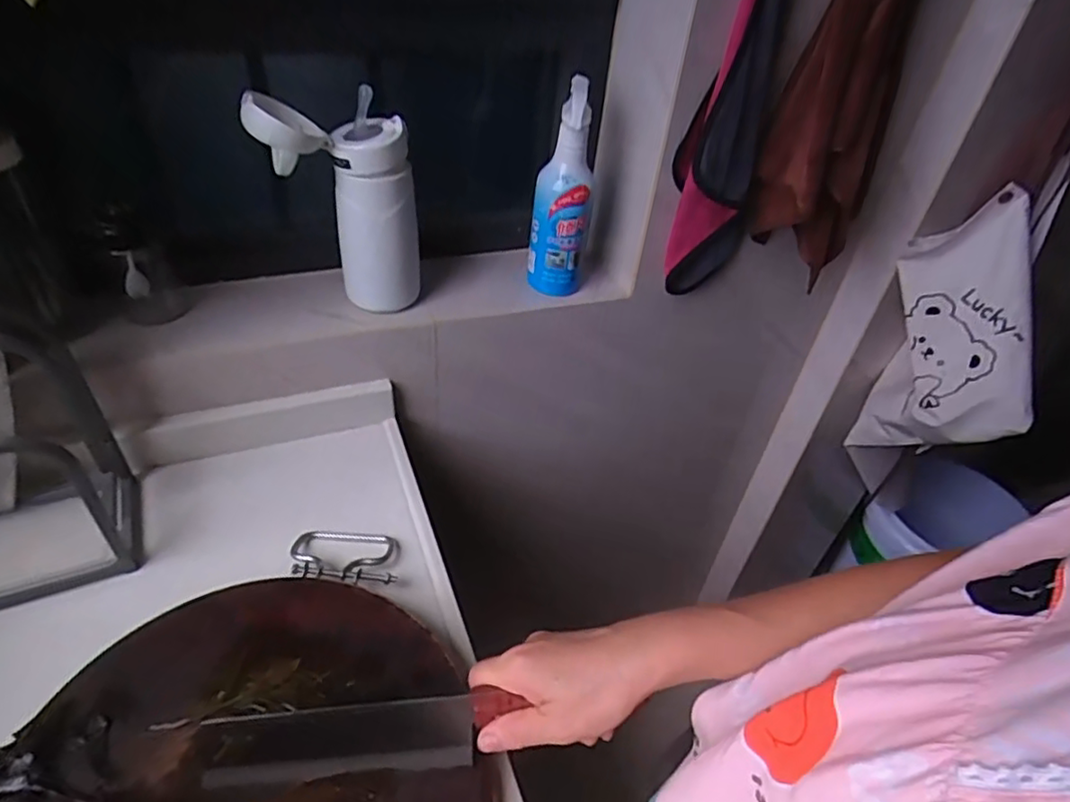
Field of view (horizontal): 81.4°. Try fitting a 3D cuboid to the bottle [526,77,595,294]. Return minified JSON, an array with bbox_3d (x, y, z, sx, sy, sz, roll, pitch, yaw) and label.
[{"bbox_3d":[0.031,-0.231,0.711,0.064,0.226,0.085,6,41,-2],"label":"bottle"}]

